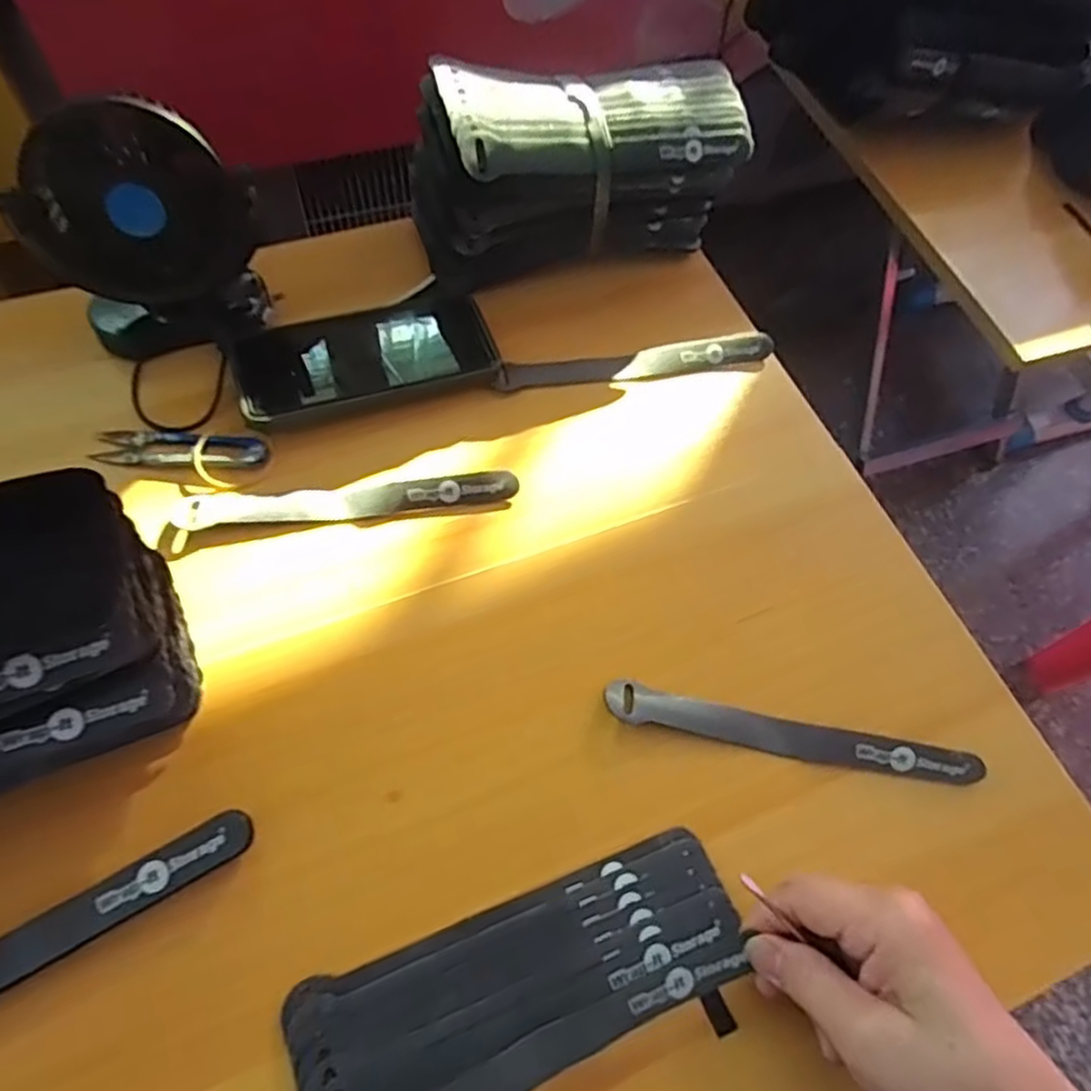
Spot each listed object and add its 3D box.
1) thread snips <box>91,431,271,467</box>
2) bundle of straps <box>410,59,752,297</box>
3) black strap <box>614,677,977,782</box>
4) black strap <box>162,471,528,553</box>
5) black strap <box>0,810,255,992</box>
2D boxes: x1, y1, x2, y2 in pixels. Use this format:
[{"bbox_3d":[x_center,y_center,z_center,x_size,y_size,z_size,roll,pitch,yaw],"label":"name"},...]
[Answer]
[{"bbox_3d":[-0.220,-0.058,0.439,0.101,0.006,0.026,2,63,-4],"label":"thread snips"},{"bbox_3d":[0.022,-0.260,0.497,0.220,0.097,0.088,-17,66,-13],"label":"bundle of straps"},{"bbox_3d":[0.128,0.099,0.380,0.193,0.011,0.020,12,63,2],"label":"black strap"},{"bbox_3d":[-0.116,-0.028,0.428,0.195,0.008,0.028,-7,64,-8],"label":"black strap"},{"bbox_3d":[-0.221,0.169,0.305,0.194,0.010,0.025,-28,74,-19],"label":"black strap"}]

